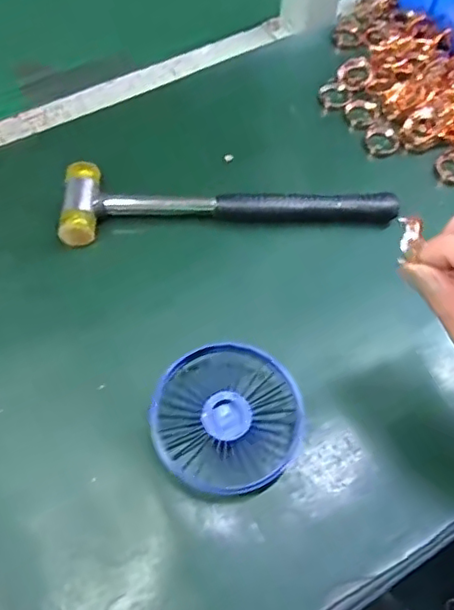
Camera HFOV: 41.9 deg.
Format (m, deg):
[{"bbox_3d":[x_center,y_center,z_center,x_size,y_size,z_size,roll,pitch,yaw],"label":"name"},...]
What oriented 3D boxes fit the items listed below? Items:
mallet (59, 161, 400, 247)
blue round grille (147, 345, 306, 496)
[{"bbox_3d":[0.001,-0.076,0.435,0.237,0.024,0.060,-2,60,-4],"label":"mallet"},{"bbox_3d":[0.000,0.066,0.349,0.085,0.014,0.083,4,71,-10],"label":"blue round grille"}]

